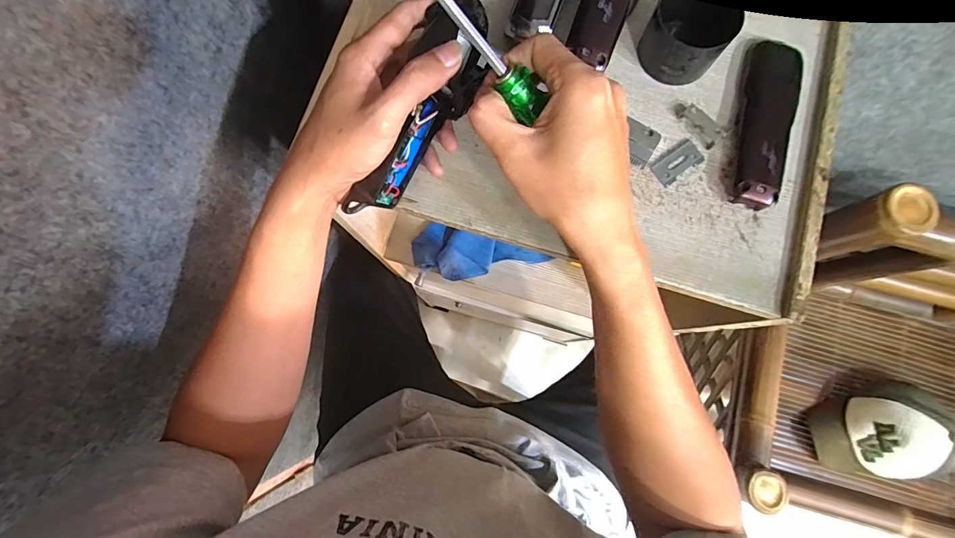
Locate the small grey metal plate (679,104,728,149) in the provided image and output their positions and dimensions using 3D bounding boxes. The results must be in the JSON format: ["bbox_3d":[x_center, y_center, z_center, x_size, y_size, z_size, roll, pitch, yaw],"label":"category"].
[{"bbox_3d":[0.175,-0.112,0.328,0.013,0.009,0.035,-36,79,-7],"label":"small grey metal plate"}]

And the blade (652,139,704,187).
[{"bbox_3d":[0.156,-0.083,0.325,0.039,0.004,0.021,-34,79,-7],"label":"blade"}]

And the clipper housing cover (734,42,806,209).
[{"bbox_3d":[0.227,-0.117,0.327,0.037,0.020,0.141,15,78,4],"label":"clipper housing cover"}]

